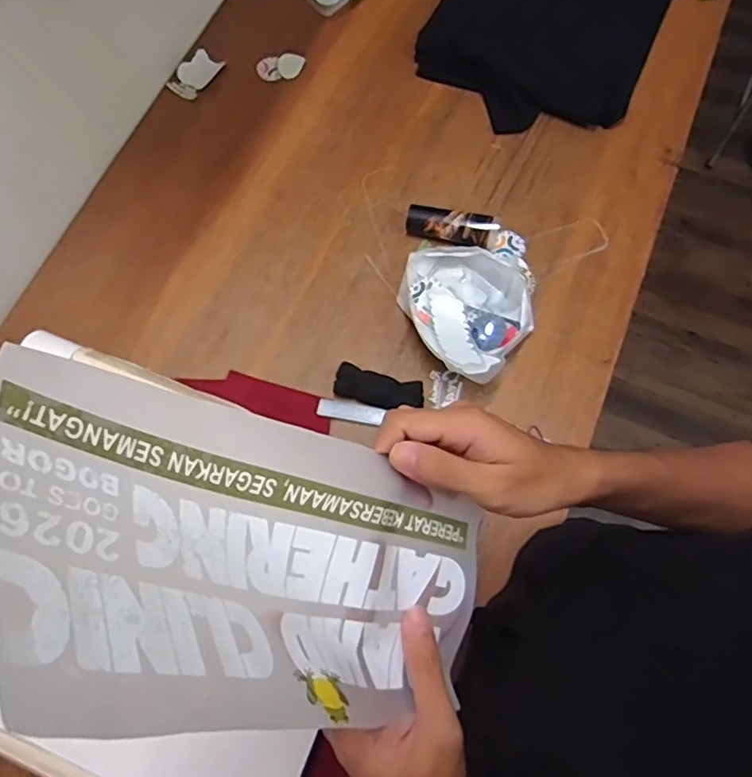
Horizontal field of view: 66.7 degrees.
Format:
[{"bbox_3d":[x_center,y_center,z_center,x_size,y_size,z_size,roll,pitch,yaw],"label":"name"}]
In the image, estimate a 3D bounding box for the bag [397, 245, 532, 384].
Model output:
[{"bbox_3d":[0.130,-0.126,0.848,0.204,0.065,0.198,37,77,14],"label":"bag"}]

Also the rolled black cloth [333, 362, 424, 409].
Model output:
[{"bbox_3d":[0.005,0.002,0.827,0.125,0.031,0.050,15,73,8],"label":"rolled black cloth"}]

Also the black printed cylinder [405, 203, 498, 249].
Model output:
[{"bbox_3d":[0.118,-0.253,0.897,0.140,0.050,0.055,17,73,8],"label":"black printed cylinder"}]

